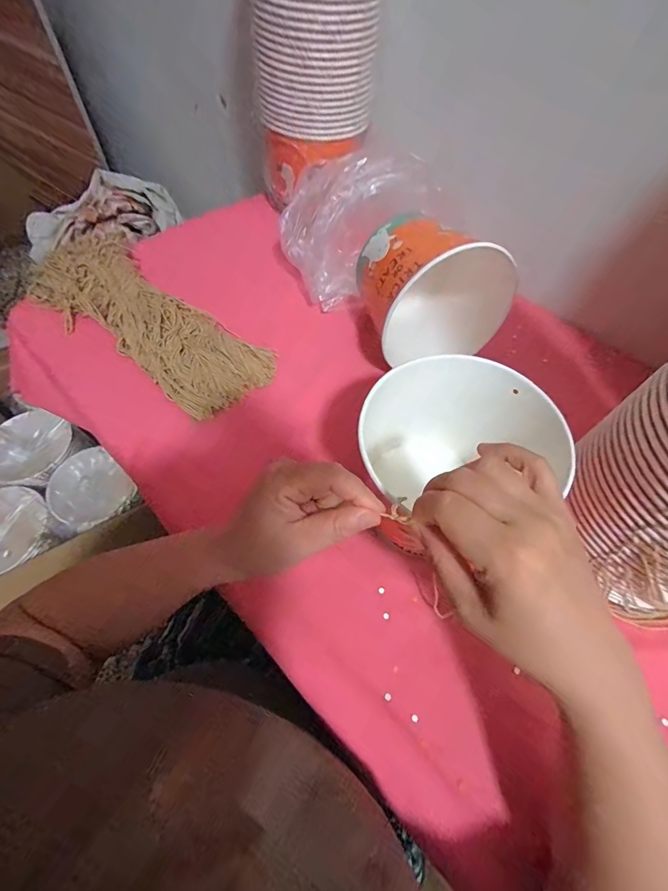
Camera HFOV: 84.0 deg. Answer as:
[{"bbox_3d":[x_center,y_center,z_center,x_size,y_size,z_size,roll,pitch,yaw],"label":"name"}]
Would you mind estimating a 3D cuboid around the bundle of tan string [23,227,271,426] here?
[{"bbox_3d":[-0.250,-0.173,0.486,0.376,0.047,0.135,34,62,15],"label":"bundle of tan string"}]

